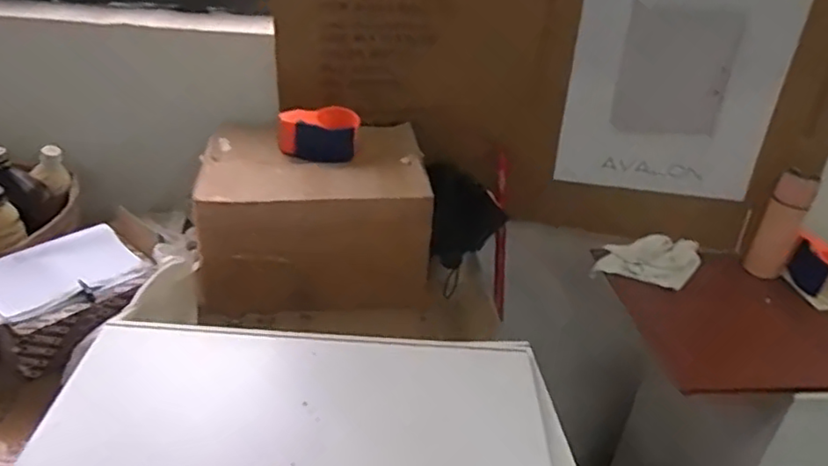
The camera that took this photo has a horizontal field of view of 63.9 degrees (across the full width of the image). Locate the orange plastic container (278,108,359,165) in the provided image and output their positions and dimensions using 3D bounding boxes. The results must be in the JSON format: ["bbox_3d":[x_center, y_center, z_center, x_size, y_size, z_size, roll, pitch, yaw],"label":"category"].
[{"bbox_3d":[-0.166,-0.171,1.150,0.133,0.075,0.084,7,30,-2],"label":"orange plastic container"}]

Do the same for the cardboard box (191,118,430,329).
[{"bbox_3d":[-0.172,-0.024,1.191,0.377,0.240,0.287,3,31,-8],"label":"cardboard box"}]

